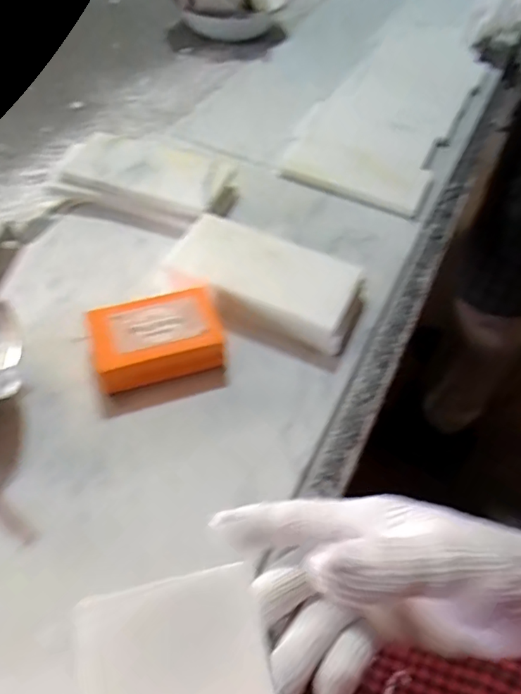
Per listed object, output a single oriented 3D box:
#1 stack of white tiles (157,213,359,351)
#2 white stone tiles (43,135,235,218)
[{"bbox_3d":[0.004,-0.057,0.444,0.163,0.038,0.077,22,52,14],"label":"stack of white tiles"},{"bbox_3d":[-0.115,-0.167,0.528,0.171,0.039,0.091,13,51,7],"label":"white stone tiles"}]

